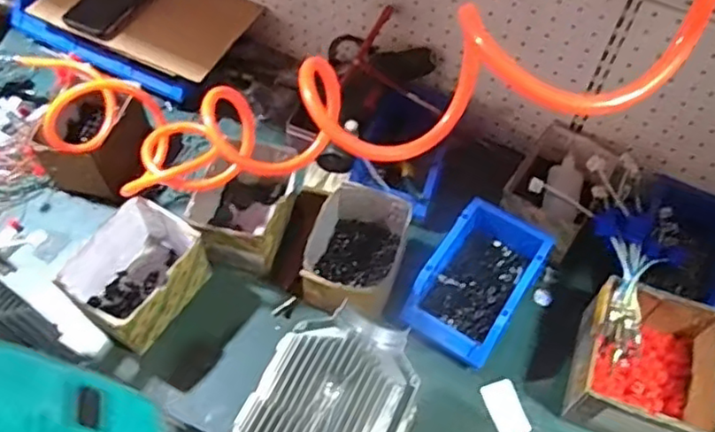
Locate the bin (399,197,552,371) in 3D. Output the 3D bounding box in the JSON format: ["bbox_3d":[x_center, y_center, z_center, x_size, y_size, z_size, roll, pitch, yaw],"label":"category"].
[{"bbox_3d":[0.149,0.081,0.800,0.118,0.065,0.188,31,62,17],"label":"bin"}]

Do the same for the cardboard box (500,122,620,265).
[{"bbox_3d":[0.263,-0.033,0.857,0.103,0.111,0.160,32,62,17],"label":"cardboard box"}]

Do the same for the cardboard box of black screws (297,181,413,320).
[{"bbox_3d":[0.001,0.047,0.821,0.116,0.081,0.157,16,58,8],"label":"cardboard box of black screws"}]

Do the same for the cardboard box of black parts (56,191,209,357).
[{"bbox_3d":[-0.268,0.074,0.794,0.115,0.096,0.152,28,61,15],"label":"cardboard box of black parts"}]

